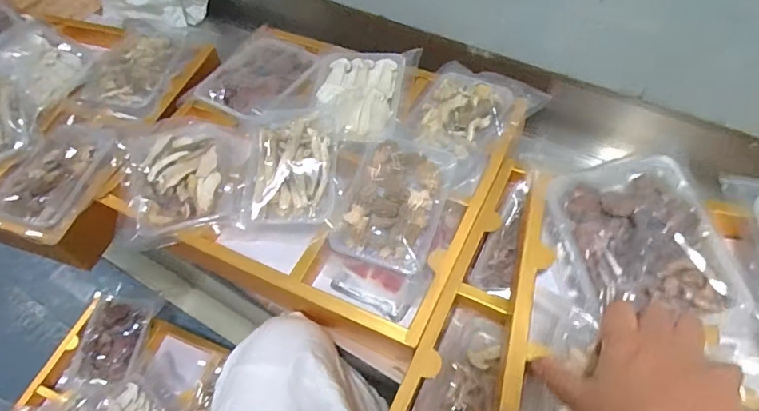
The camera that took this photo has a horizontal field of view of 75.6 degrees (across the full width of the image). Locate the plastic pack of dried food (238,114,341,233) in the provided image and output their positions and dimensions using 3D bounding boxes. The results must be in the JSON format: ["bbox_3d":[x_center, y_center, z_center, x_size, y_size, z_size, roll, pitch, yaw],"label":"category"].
[{"bbox_3d":[-0.107,-0.052,0.605,0.110,0.025,0.149,4,57,8],"label":"plastic pack of dried food"}]

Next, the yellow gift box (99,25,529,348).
[{"bbox_3d":[-0.072,-0.069,0.649,0.463,0.077,0.397,17,60,15],"label":"yellow gift box"}]

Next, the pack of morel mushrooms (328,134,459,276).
[{"bbox_3d":[0.022,-0.013,0.585,0.112,0.028,0.168,16,60,15],"label":"pack of morel mushrooms"}]

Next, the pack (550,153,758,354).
[{"bbox_3d":[0.236,0.033,0.430,0.125,0.026,0.187,-6,57,1],"label":"pack"}]

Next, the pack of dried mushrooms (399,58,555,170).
[{"bbox_3d":[0.122,-0.126,0.664,0.147,0.026,0.167,27,63,20],"label":"pack of dried mushrooms"}]

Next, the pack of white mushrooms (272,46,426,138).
[{"bbox_3d":[-0.045,-0.165,0.687,0.164,0.026,0.174,12,59,12],"label":"pack of white mushrooms"}]

